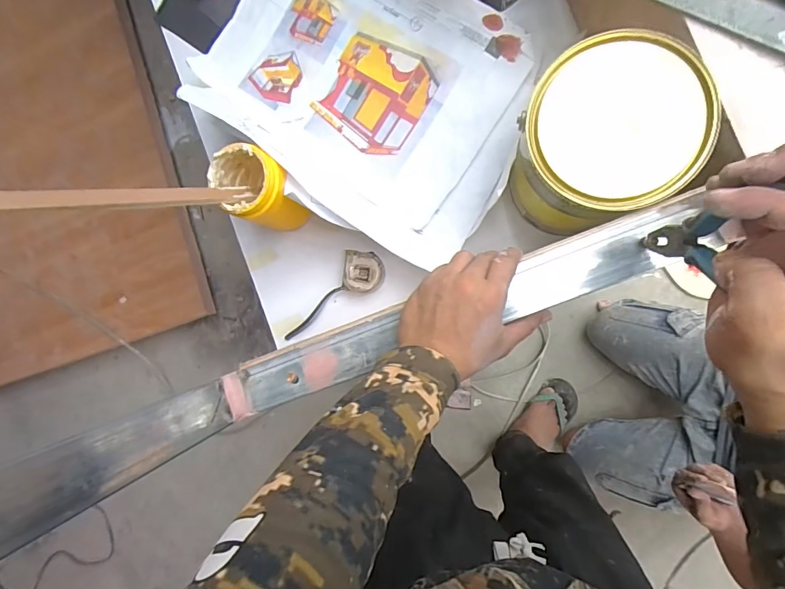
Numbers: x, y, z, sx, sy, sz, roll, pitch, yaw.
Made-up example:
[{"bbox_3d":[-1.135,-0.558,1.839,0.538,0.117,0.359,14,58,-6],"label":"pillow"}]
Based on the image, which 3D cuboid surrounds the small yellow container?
[{"bbox_3d":[-0.180,-0.146,0.583,0.090,0.148,0.083,0,92,6],"label":"small yellow container"}]

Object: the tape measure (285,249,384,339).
[{"bbox_3d":[-0.101,0.001,0.634,0.197,0.035,0.070,-34,89,6],"label":"tape measure"}]

